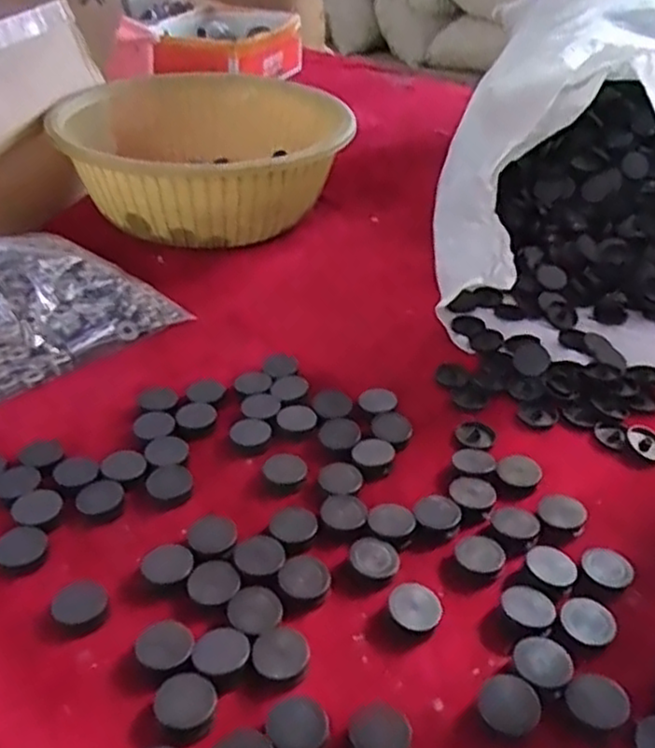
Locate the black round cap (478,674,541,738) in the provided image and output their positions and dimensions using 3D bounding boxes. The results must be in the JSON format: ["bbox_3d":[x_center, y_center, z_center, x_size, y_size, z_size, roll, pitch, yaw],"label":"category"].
[{"bbox_3d":[0.101,0.187,0.407,0.033,0.015,0.032,1,35,-1],"label":"black round cap"}]

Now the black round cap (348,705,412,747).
[{"bbox_3d":[0.028,0.194,0.392,0.029,0.018,0.028,1,35,-1],"label":"black round cap"}]

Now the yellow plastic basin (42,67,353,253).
[{"bbox_3d":[-0.143,-0.253,0.879,0.310,0.158,0.301,1,35,-1],"label":"yellow plastic basin"}]

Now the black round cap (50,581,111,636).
[{"bbox_3d":[-0.154,0.146,0.456,0.033,0.016,0.028,-15,39,-22],"label":"black round cap"}]

